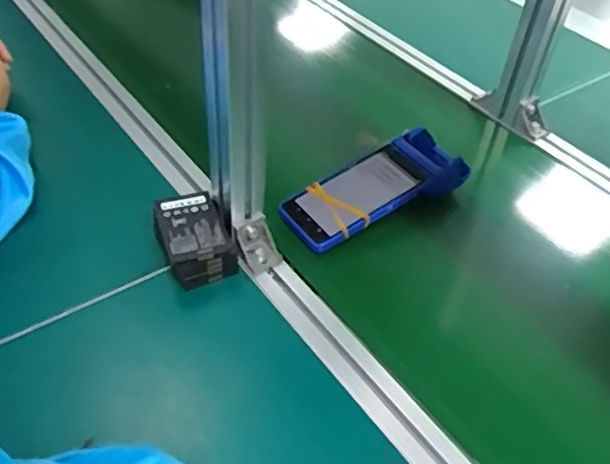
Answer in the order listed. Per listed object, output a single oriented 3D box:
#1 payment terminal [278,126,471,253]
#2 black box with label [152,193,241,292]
[{"bbox_3d":[0.085,-0.049,0.712,0.229,0.058,0.083,-22,50,-24],"label":"payment terminal"},{"bbox_3d":[-0.112,0.008,0.625,0.068,0.049,0.090,-16,48,-20],"label":"black box with label"}]

